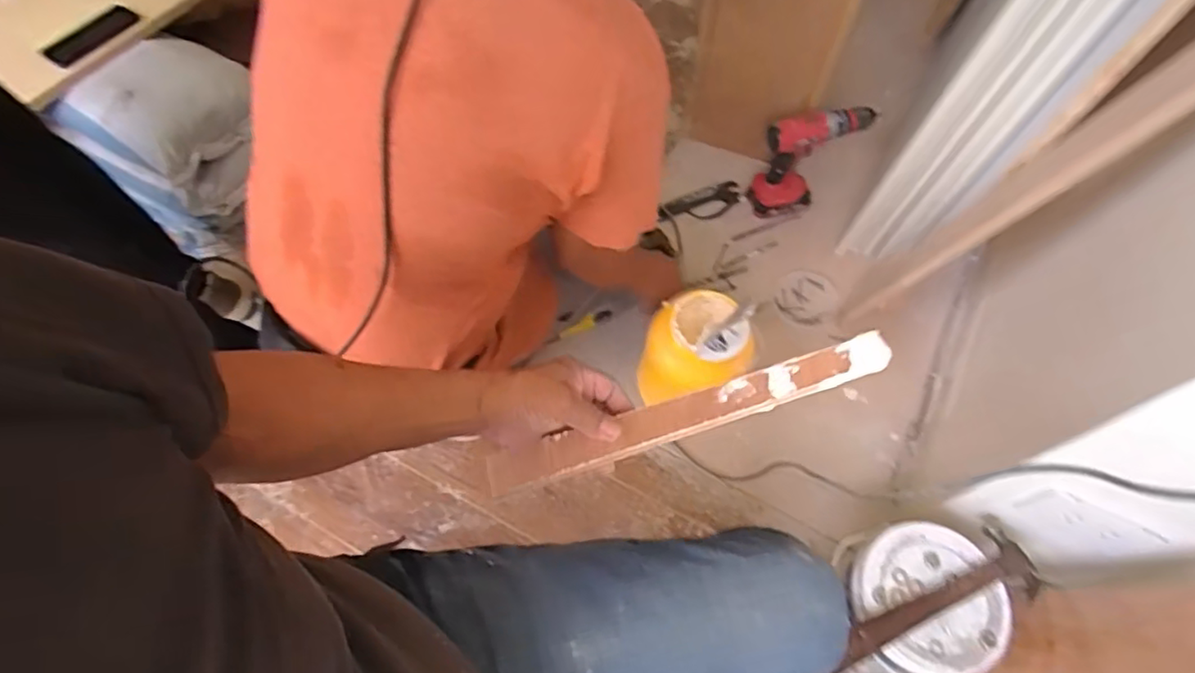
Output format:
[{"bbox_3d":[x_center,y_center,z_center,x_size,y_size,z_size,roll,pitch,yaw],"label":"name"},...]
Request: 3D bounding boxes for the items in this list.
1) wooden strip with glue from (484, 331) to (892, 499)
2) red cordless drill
[{"bbox_3d":[0.073,0.070,0.551,0.358,0.017,0.035,-20,63,7],"label":"wooden strip with glue"},{"bbox_3d":[0.397,-0.329,1.177,0.197,0.204,0.085,-24,64,-12],"label":"red cordless drill"}]

